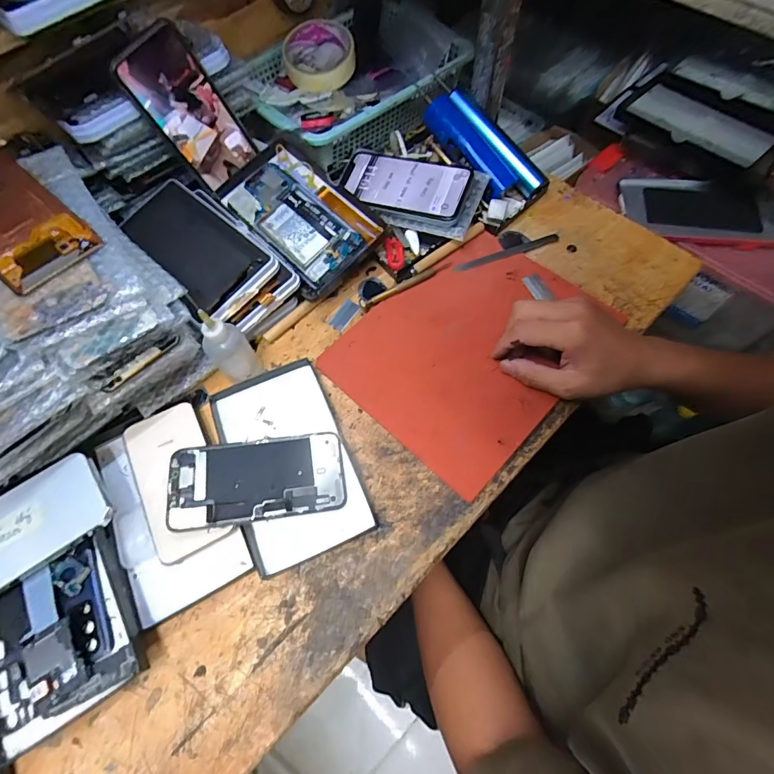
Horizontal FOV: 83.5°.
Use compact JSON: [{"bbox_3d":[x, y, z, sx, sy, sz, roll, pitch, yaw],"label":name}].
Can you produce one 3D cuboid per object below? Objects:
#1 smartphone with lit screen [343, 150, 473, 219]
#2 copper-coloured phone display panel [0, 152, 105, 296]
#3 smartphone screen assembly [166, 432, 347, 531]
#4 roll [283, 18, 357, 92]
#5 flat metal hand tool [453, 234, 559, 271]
[{"bbox_3d":[0.019,-0.230,0.481,0.139,0.012,0.077,14,66,8],"label":"smartphone with lit screen"},{"bbox_3d":[-0.292,-0.132,0.330,0.151,0.006,0.069,39,67,10],"label":"copper-coloured phone display panel"},{"bbox_3d":[-0.111,0.079,0.376,0.144,0.005,0.070,-5,62,-10],"label":"smartphone screen assembly"},{"bbox_3d":[-0.085,-0.420,0.548,0.090,0.039,0.090,-1,65,2],"label":"roll"},{"bbox_3d":[0.135,-0.151,0.488,0.128,0.006,0.012,-20,66,-8],"label":"flat metal hand tool"}]

